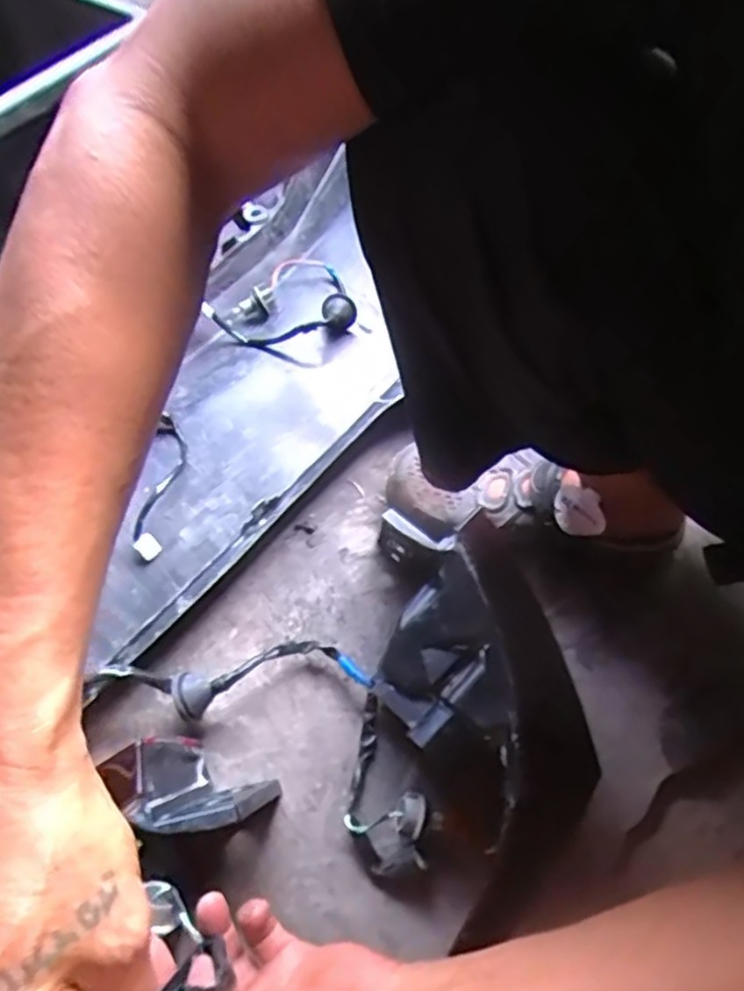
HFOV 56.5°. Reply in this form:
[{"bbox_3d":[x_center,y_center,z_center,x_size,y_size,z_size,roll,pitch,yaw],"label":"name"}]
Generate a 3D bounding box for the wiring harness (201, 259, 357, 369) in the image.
[{"bbox_3d":[-0.090,-0.210,0.766,0.140,0.042,0.136,1,62,-1],"label":"wiring harness"}]

